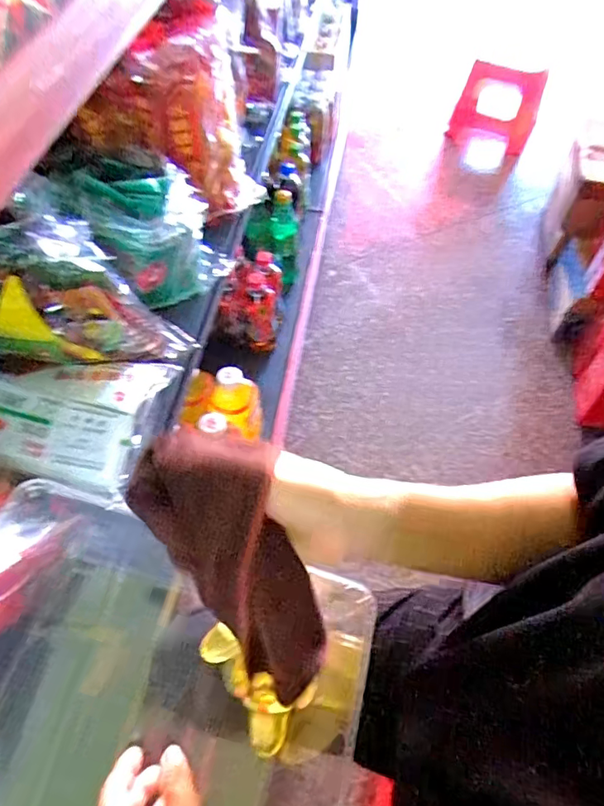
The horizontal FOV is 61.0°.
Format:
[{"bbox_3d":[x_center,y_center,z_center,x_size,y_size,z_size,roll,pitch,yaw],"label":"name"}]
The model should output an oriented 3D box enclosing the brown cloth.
[{"bbox_3d":[-0.034,0.109,0.332,0.079,0.048,0.196,-29,106,-17],"label":"brown cloth"}]

